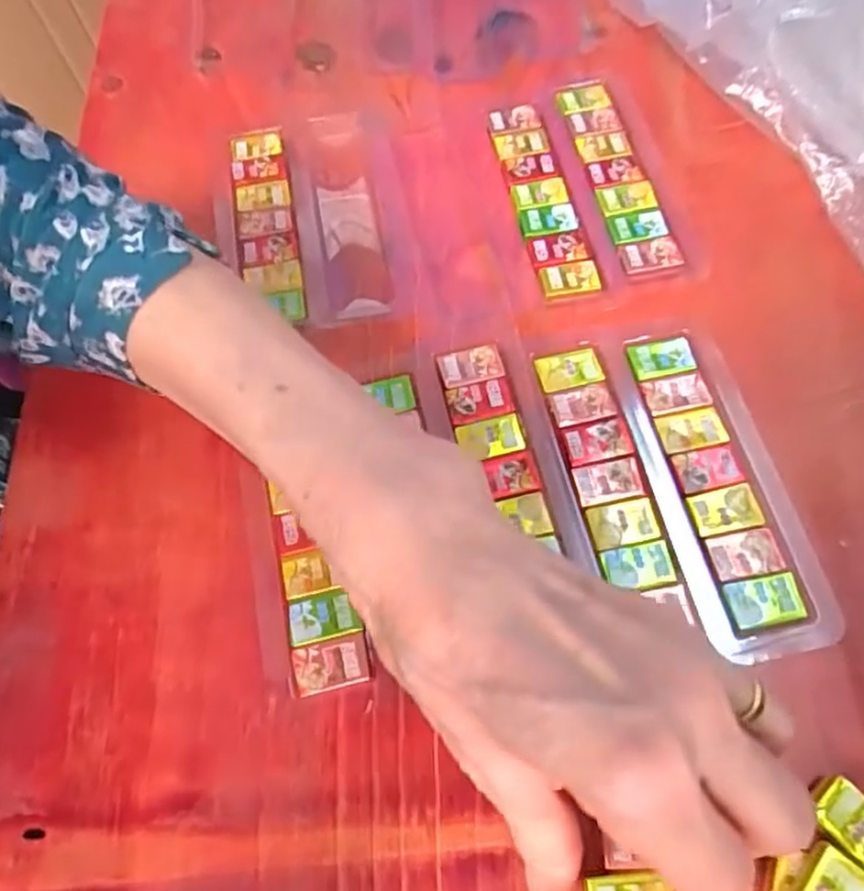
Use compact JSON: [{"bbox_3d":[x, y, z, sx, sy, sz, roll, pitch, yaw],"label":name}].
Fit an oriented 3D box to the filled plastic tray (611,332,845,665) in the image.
[{"bbox_3d":[0.106,0.014,0.256,0.046,0.009,0.130,-13,65,-2],"label":"filled plastic tray"}]

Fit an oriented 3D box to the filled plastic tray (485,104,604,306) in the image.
[{"bbox_3d":[0.051,-0.120,0.319,0.029,0.005,0.125,-10,65,-1],"label":"filled plastic tray"}]

